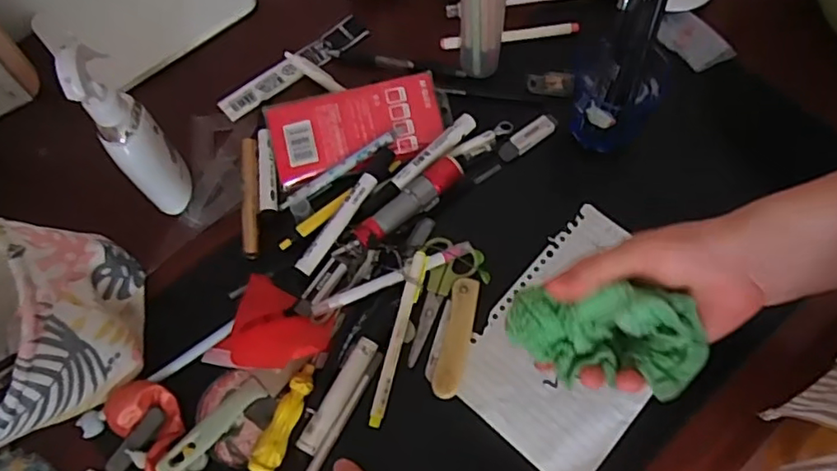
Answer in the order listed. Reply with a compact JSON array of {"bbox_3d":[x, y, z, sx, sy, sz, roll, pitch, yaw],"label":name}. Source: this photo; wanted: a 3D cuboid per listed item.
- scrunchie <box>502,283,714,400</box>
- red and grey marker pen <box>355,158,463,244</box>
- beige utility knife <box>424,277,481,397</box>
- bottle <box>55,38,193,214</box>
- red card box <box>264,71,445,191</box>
[{"bbox_3d":[0.114,0.059,0.352,0.114,0.047,0.049,10,67,5],"label":"scrunchie"},{"bbox_3d":[-0.008,-0.030,0.537,0.112,0.025,0.029,-36,71,-14],"label":"red and grey marker pen"},{"bbox_3d":[0.029,0.083,0.496,0.030,0.007,0.098,13,67,9],"label":"beige utility knife"},{"bbox_3d":[-0.241,-0.088,0.496,0.044,0.170,0.071,-32,68,-11],"label":"bottle"},{"bbox_3d":[-0.060,-0.106,0.574,0.163,0.012,0.082,-16,83,-3],"label":"red card box"}]

